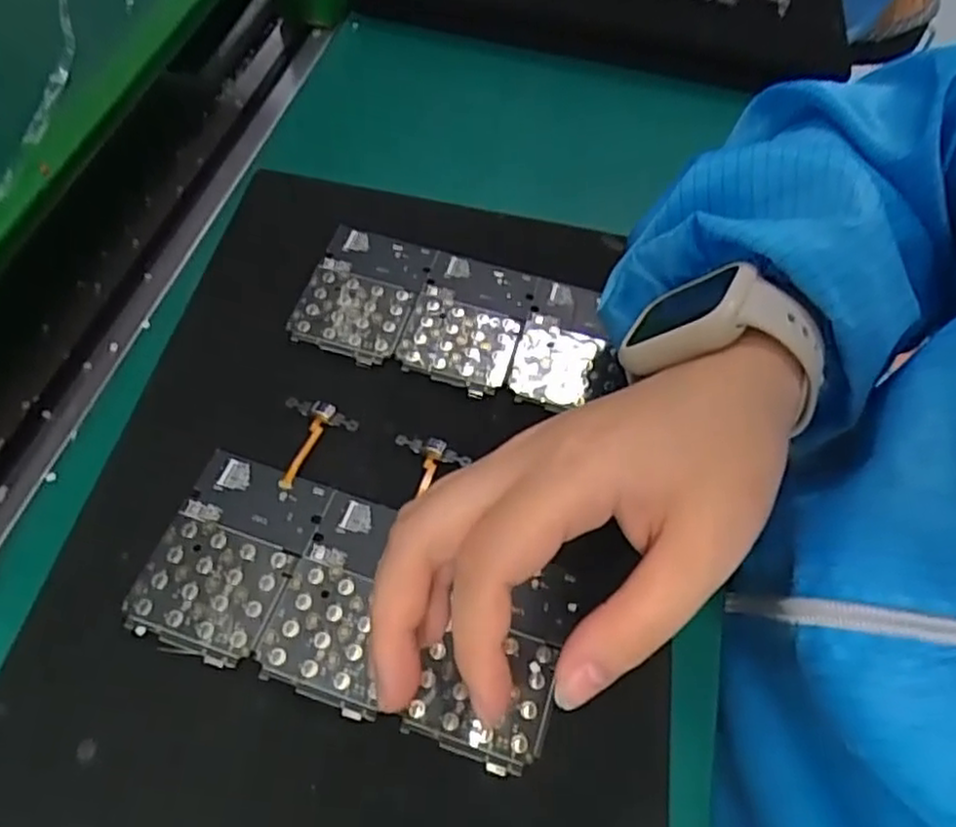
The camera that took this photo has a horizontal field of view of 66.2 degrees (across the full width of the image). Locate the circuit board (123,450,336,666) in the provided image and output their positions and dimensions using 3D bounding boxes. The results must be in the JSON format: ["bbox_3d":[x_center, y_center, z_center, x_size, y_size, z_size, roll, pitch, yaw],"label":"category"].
[{"bbox_3d":[-0.100,0.056,0.295,0.054,0.006,0.080,18,58,7],"label":"circuit board"}]

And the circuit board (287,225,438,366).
[{"bbox_3d":[-0.059,-0.062,0.371,0.053,0.008,0.076,17,58,6],"label":"circuit board"}]

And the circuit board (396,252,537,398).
[{"bbox_3d":[-0.006,-0.047,0.366,0.054,0.004,0.074,15,58,5],"label":"circuit board"}]

